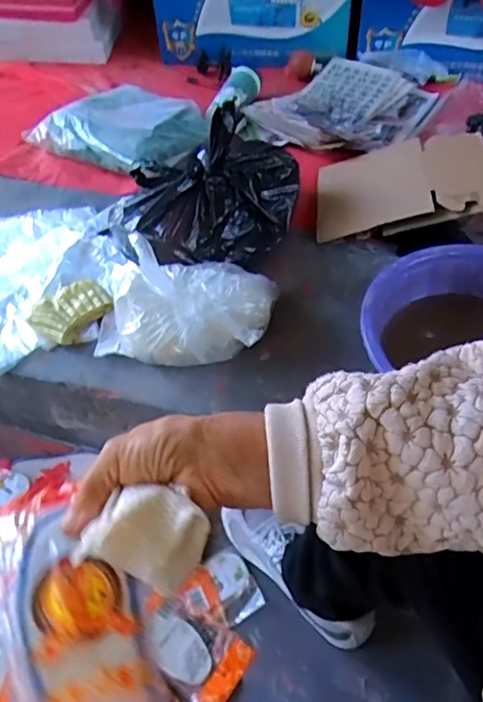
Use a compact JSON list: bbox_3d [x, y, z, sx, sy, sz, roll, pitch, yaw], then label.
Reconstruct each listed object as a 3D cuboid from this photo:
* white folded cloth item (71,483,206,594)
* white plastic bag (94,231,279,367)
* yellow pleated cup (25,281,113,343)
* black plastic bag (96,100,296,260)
[{"bbox_3d":[-0.054,0.105,0.316,0.066,0.025,0.050,13,59,14],"label":"white folded cloth item"},{"bbox_3d":[-0.077,-0.055,0.725,0.257,0.148,0.131,-9,55,-3],"label":"white plastic bag"},{"bbox_3d":[-0.252,-0.063,0.814,0.082,0.020,0.112,37,67,25],"label":"yellow pleated cup"},{"bbox_3d":[-0.049,-0.256,0.836,0.286,0.216,0.195,-33,60,-18],"label":"black plastic bag"}]

